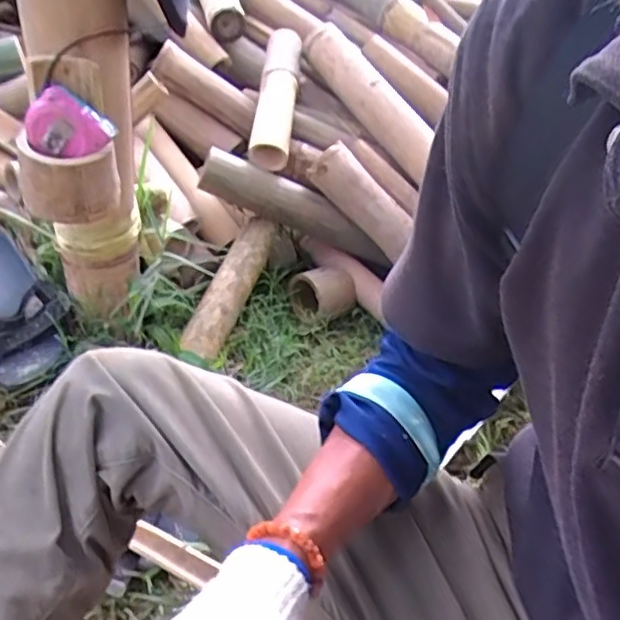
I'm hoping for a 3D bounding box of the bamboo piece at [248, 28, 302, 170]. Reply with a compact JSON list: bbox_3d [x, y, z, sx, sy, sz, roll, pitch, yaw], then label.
[{"bbox_3d":[-0.053,-0.352,1.074,0.062,0.052,0.289,7,65,2],"label":"bamboo piece"}]

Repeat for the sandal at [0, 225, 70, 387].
[{"bbox_3d":[-0.395,-0.021,0.864,0.117,0.068,0.268,-15,43,-23],"label":"sandal"}]

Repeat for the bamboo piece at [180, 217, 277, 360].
[{"bbox_3d":[-0.117,-0.041,0.981,0.054,0.043,0.274,16,56,13],"label":"bamboo piece"}]

